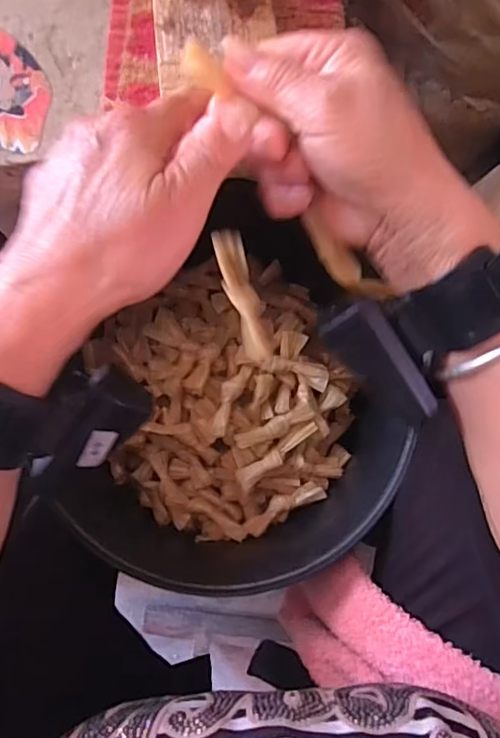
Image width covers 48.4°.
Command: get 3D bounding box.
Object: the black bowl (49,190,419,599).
[{"bbox_3d":[-0.011,0.041,0.535,0.314,0.092,0.336,0,85,-2],"label":"black bowl"}]

